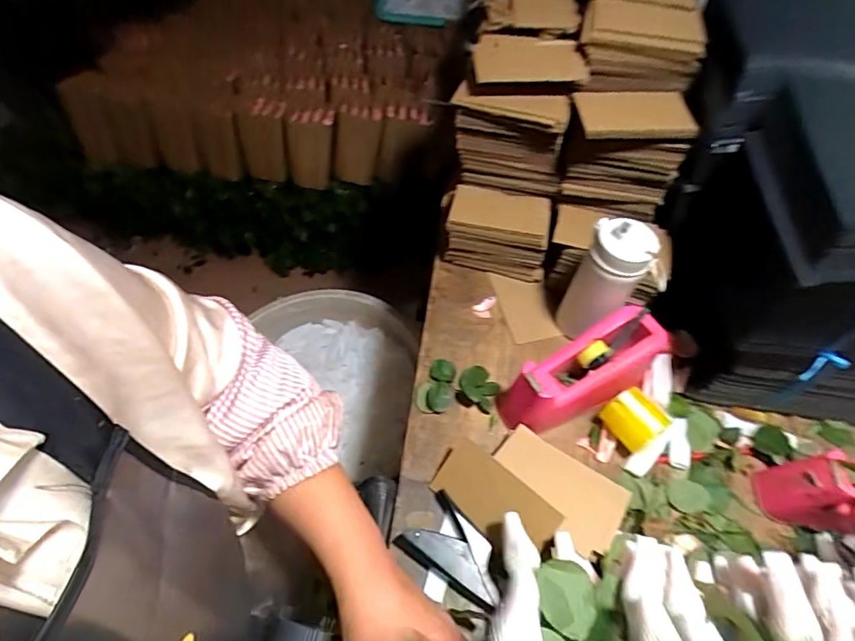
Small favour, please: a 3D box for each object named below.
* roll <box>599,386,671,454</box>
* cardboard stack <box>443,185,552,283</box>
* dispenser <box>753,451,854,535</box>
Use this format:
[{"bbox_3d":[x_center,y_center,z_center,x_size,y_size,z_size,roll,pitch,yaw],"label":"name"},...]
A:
[{"bbox_3d":[0.254,0.121,0.581,0.049,0.043,0.064,-27,62,-18],"label":"roll"},{"bbox_3d":[0.107,-0.133,0.733,0.151,0.092,0.089,13,58,6],"label":"cardboard stack"},{"bbox_3d":[0.485,0.181,0.507,0.212,0.094,0.072,-5,56,10],"label":"dispenser"}]

